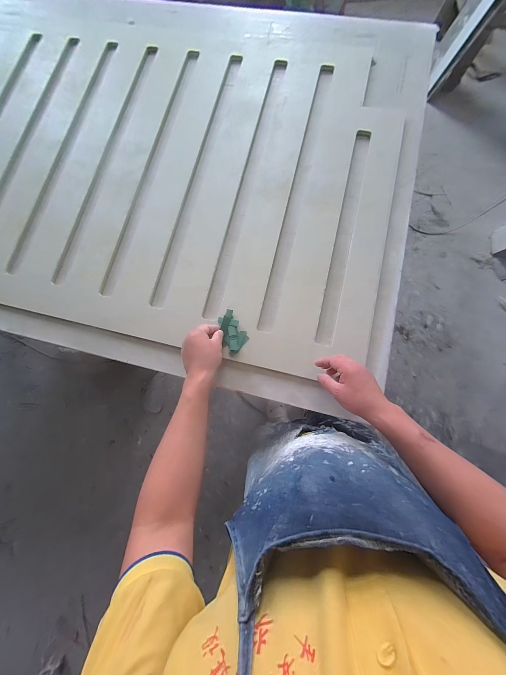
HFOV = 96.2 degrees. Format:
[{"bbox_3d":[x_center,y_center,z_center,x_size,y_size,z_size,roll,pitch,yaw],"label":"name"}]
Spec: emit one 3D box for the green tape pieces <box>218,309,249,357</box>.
[{"bbox_3d":[-0.051,-0.012,0.536,0.058,0.013,0.095,-33,82,-4],"label":"green tape pieces"}]

